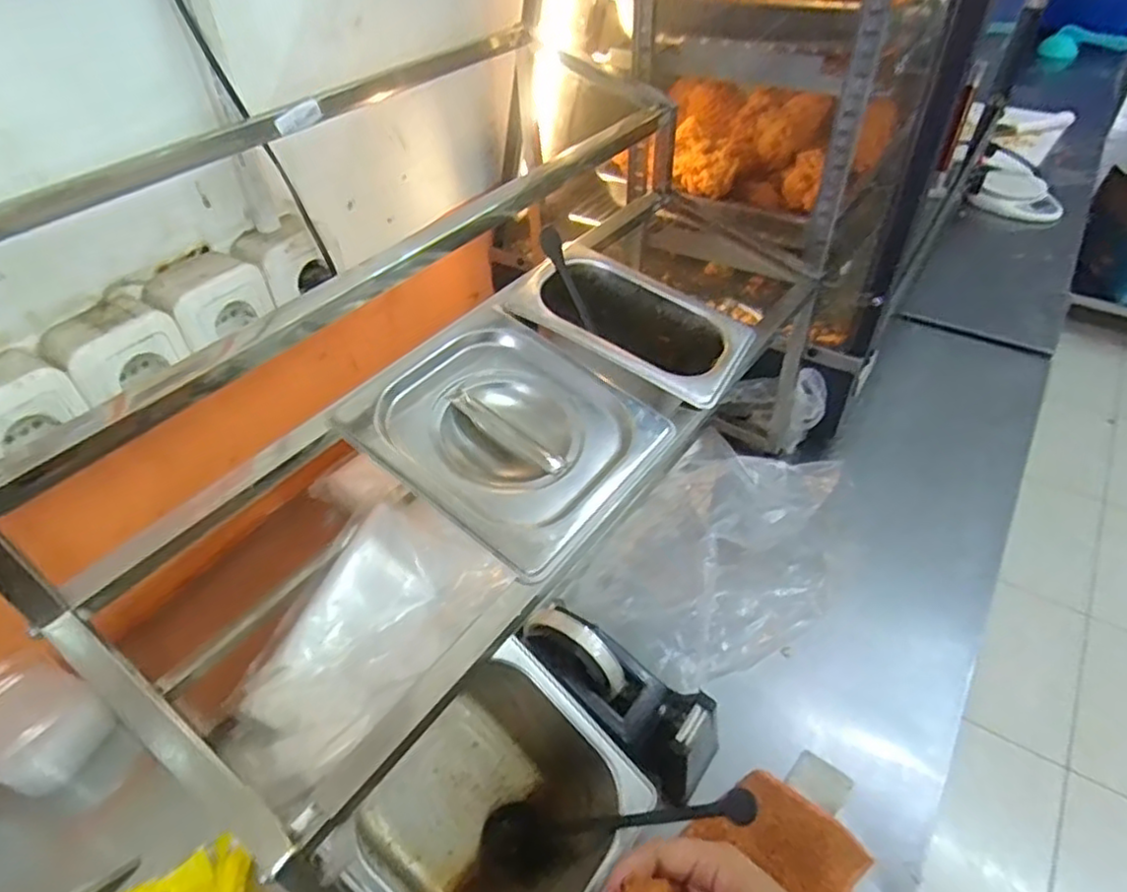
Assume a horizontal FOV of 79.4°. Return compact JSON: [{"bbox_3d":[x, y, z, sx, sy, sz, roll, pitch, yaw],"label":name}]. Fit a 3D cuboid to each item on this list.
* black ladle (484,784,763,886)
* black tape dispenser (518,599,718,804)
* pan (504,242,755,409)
[{"bbox_3d":[0.029,0.254,0.455,0.209,0.033,0.049,-29,41,29],"label":"black ladle"},{"bbox_3d":[0.040,0.191,0.521,0.165,0.098,0.067,32,54,22],"label":"black tape dispenser"},{"bbox_3d":[0.055,-0.085,0.558,0.178,0.081,0.108,25,52,18],"label":"pan"}]

